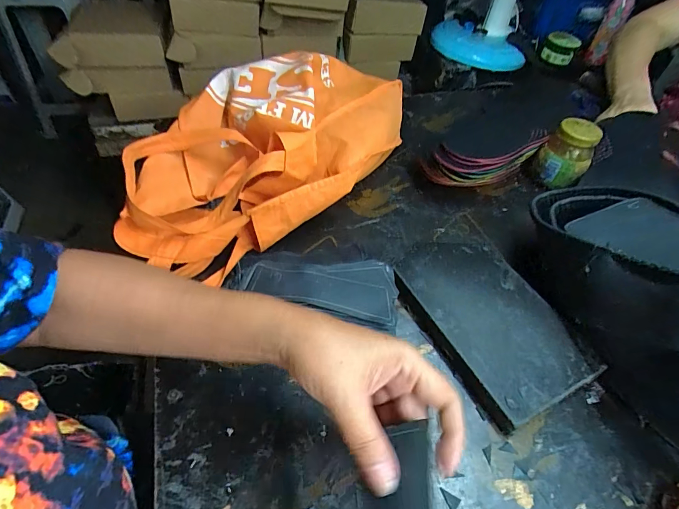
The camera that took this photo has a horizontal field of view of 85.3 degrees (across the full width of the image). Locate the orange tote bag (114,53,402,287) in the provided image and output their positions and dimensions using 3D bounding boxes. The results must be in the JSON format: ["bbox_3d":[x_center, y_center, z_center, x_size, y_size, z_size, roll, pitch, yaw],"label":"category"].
[{"bbox_3d":[-0.082,-0.138,0.489,0.400,0.120,0.244,-18,54,-20],"label":"orange tote bag"}]

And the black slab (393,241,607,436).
[{"bbox_3d":[0.158,0.066,0.402,0.135,0.025,0.200,-20,55,-21],"label":"black slab"}]

